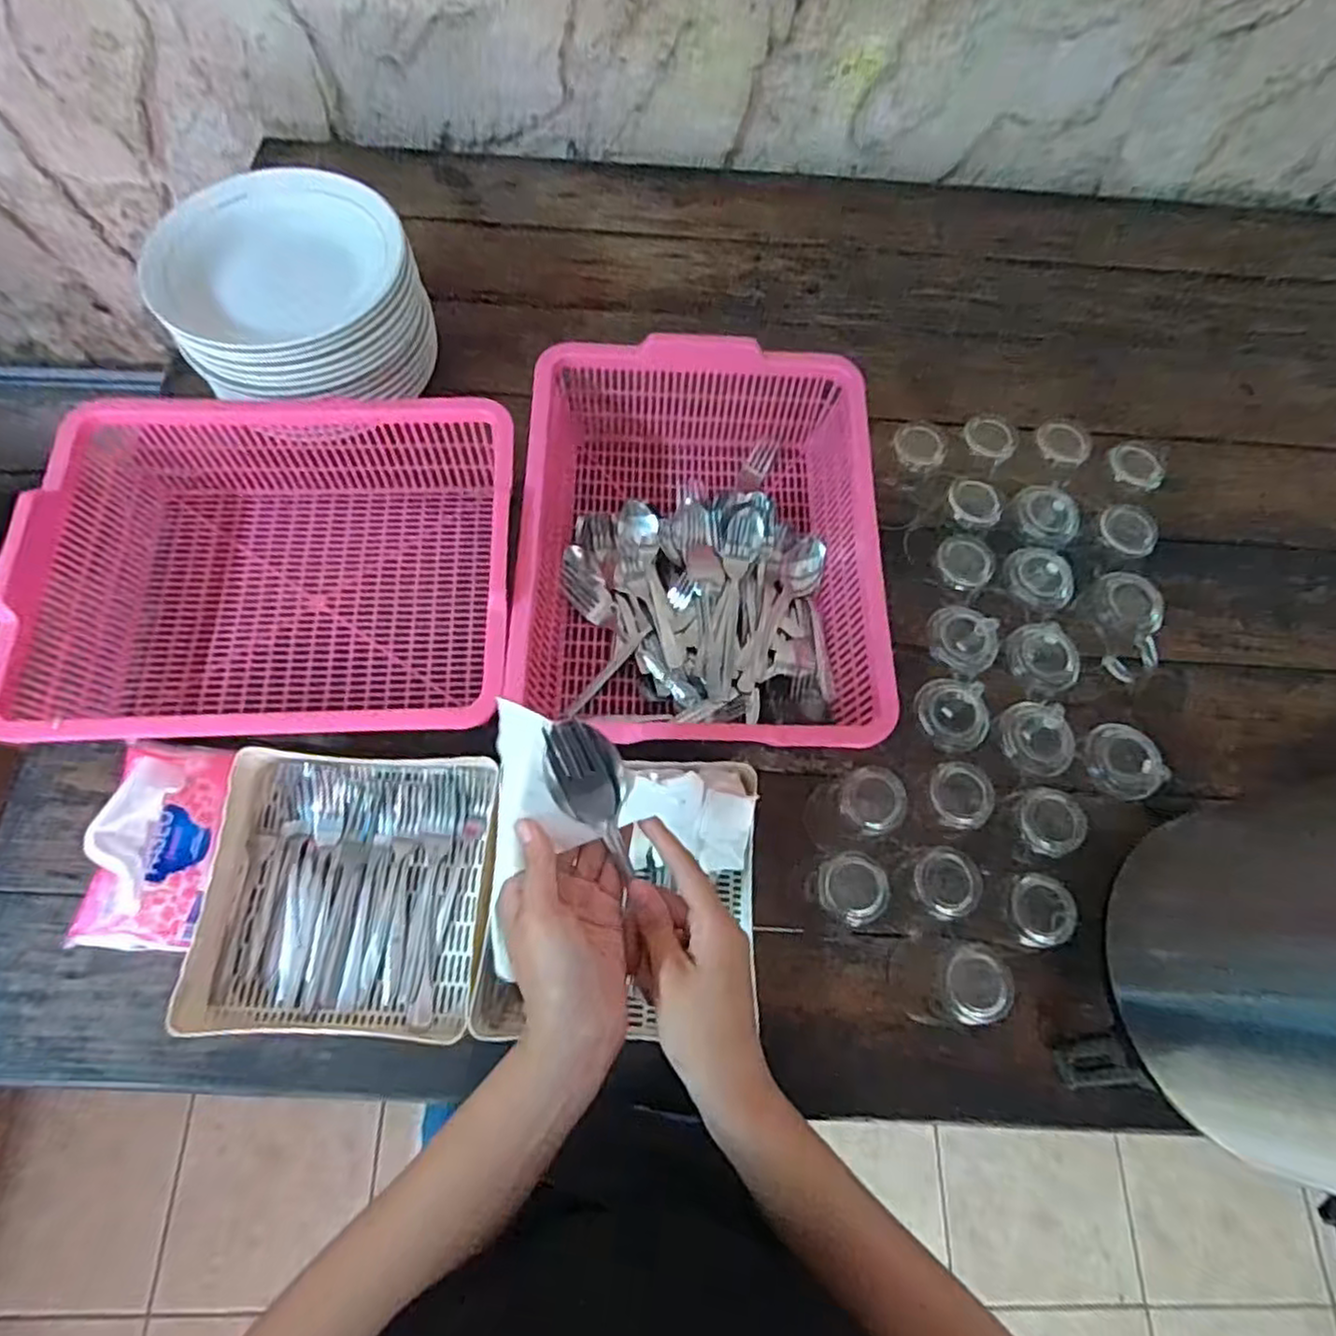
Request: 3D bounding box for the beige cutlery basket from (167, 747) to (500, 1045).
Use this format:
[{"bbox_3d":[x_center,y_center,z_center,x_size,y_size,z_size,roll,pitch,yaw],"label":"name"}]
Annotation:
[{"bbox_3d":[-0.254,0.178,0.575,0.206,0.047,0.213,3,70,-1],"label":"beige cutlery basket"}]

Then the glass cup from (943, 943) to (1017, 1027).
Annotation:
[{"bbox_3d":[0.226,0.240,0.548,0.043,0.089,0.051,4,69,-1],"label":"glass cup"}]

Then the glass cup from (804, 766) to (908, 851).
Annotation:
[{"bbox_3d":[0.154,0.115,0.590,0.057,0.112,0.052,1,69,-3],"label":"glass cup"}]

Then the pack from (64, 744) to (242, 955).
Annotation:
[{"bbox_3d":[-0.412,0.137,0.563,0.093,0.079,0.160,11,69,1],"label":"pack"}]

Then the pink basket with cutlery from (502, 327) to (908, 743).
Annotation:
[{"bbox_3d":[0.027,-0.106,0.668,0.304,0.125,0.377,1,69,-2],"label":"pink basket with cutlery"}]

